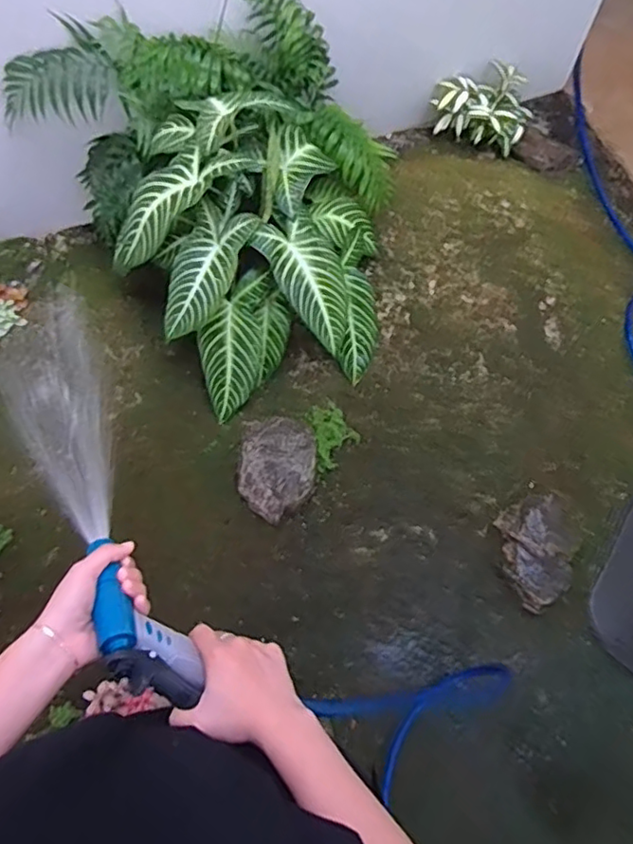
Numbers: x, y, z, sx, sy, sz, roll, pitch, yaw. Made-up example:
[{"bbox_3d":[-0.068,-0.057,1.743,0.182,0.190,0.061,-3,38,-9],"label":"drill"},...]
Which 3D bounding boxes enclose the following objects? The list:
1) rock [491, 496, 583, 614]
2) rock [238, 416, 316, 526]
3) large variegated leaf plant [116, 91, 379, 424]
[{"bbox_3d":[0.515,0.287,1.394,0.204,0.082,0.245,38,72,14],"label":"rock"},{"bbox_3d":[-0.096,0.102,1.434,0.183,0.076,0.258,7,68,2],"label":"rock"},{"bbox_3d":[-0.172,-0.431,1.434,0.601,0.371,0.675,-14,69,-6],"label":"large variegated leaf plant"}]

